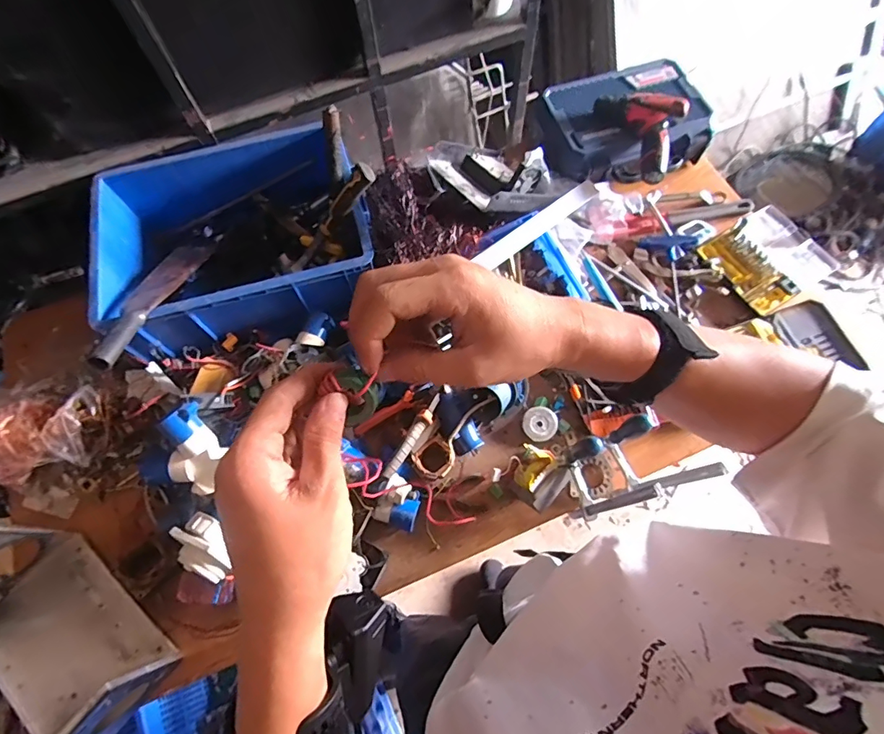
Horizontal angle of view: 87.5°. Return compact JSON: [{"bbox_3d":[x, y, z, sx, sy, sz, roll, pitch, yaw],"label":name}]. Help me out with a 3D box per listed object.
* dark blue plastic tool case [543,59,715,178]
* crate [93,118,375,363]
[{"bbox_3d":[0.409,-0.560,1.051,0.358,0.122,0.248,-18,67,-6],"label":"dark blue plastic tool case"},{"bbox_3d":[-0.390,-0.239,0.898,0.480,0.157,0.428,-19,68,-6],"label":"crate"}]

